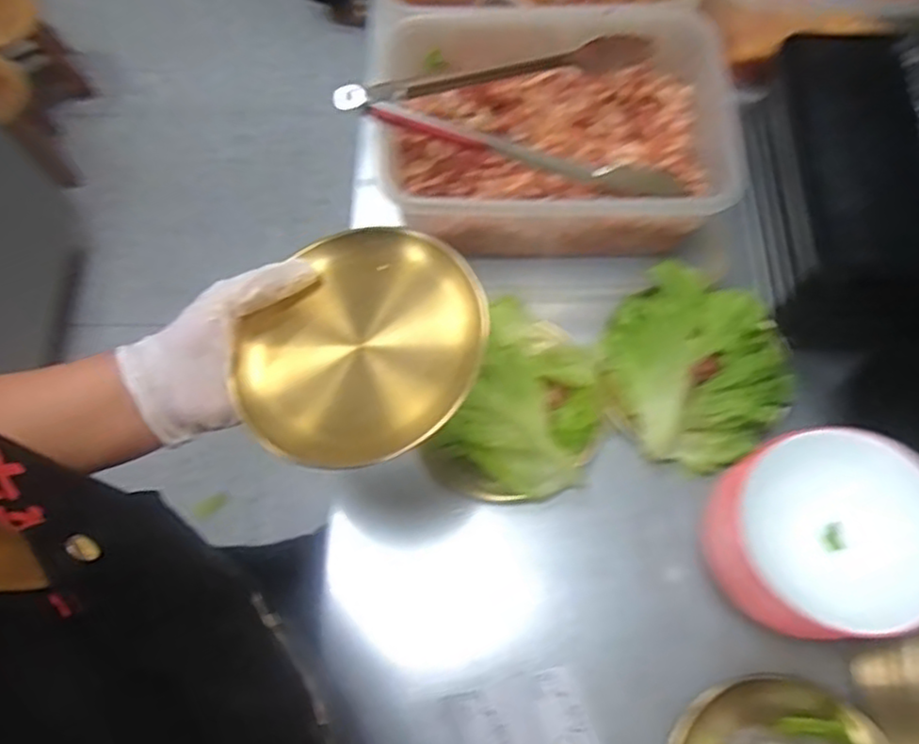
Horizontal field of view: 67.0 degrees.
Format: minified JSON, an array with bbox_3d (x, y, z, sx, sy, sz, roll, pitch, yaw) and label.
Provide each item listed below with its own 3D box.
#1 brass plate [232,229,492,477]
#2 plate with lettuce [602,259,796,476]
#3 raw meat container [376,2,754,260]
[{"bbox_3d":[-0.061,-0.017,0.439,0.145,0.033,0.164,34,72,13],"label":"brass plate"},{"bbox_3d":[0.200,-0.002,0.601,0.152,0.050,0.161,0,68,0],"label":"plate with lettuce"},{"bbox_3d":[0.092,-0.223,0.656,0.322,0.096,0.218,0,68,0],"label":"raw meat container"}]

